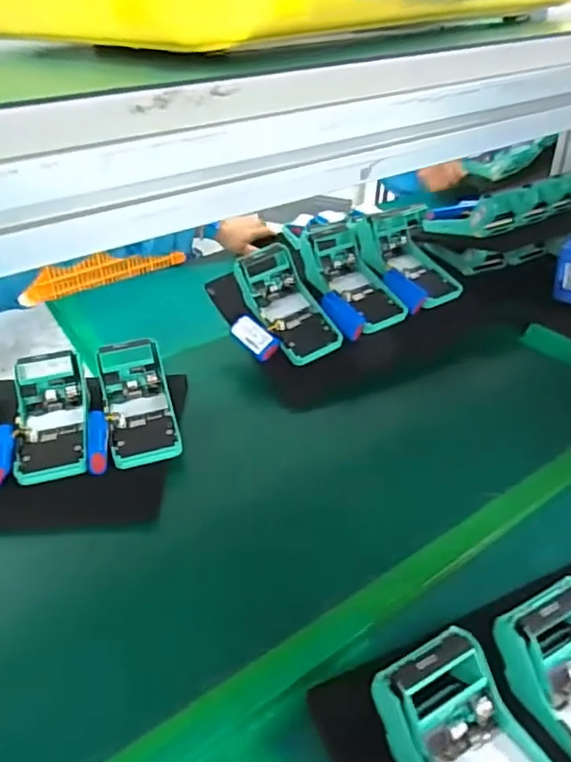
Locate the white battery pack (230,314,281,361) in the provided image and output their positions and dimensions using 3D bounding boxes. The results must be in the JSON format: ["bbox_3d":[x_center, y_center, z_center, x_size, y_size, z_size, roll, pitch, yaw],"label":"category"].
[{"bbox_3d":[-0.043,-0.057,0.746,0.040,0.019,0.072,-43,62,-1],"label":"white battery pack"}]

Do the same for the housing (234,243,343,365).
[{"bbox_3d":[0.003,-0.100,0.764,0.084,0.051,0.173,-23,71,-25],"label":"housing"}]

